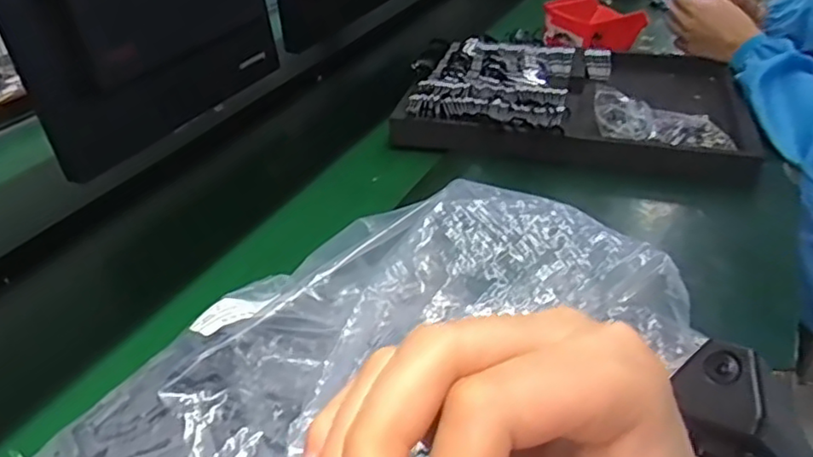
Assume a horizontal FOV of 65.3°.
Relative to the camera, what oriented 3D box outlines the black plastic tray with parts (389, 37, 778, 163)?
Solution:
[{"bbox_3d":[0.217,-0.184,0.845,0.430,0.073,0.302,4,35,13],"label":"black plastic tray with parts"}]

